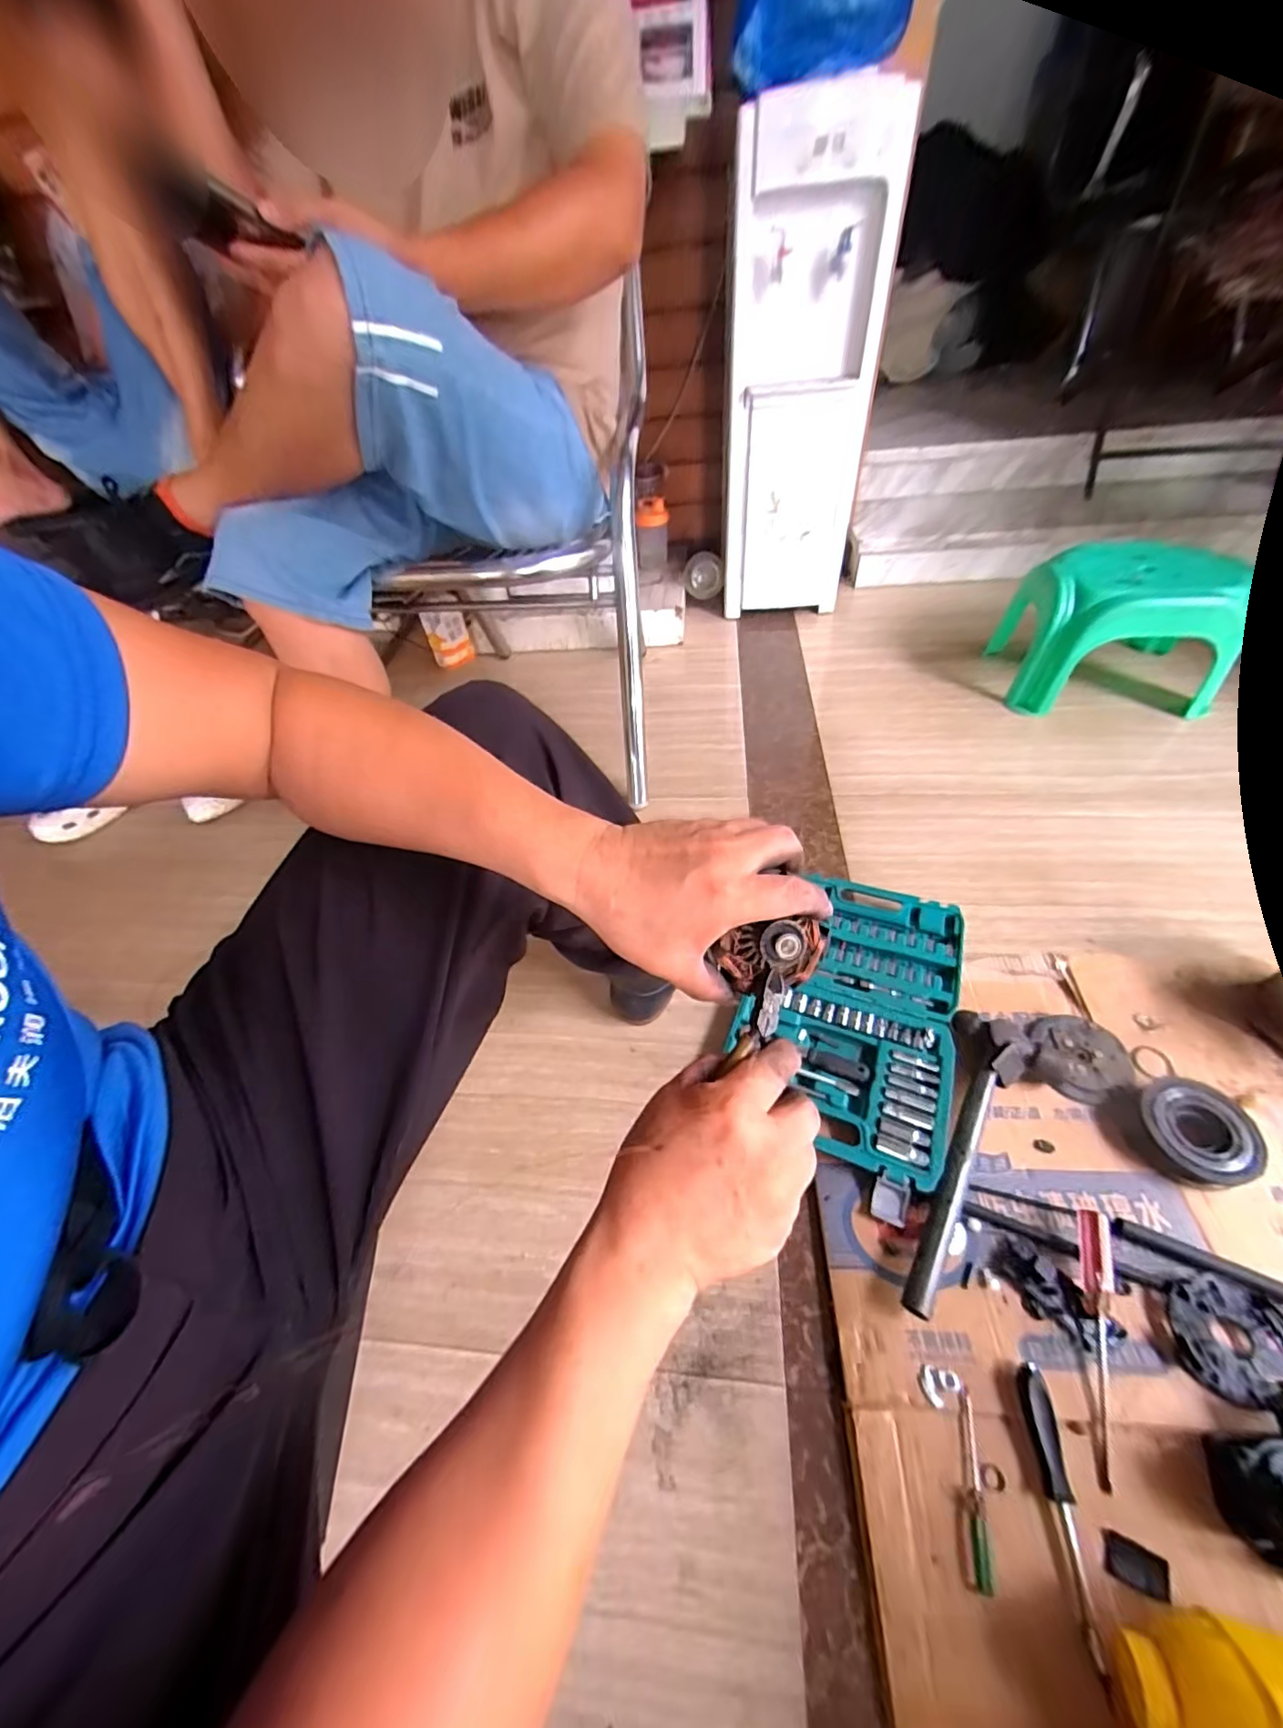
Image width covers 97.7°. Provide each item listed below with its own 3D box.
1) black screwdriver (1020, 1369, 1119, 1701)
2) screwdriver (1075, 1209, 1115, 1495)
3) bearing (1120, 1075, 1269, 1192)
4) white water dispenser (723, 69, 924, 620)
[{"bbox_3d":[0.327,0.498,0.432,0.018,0.025,0.166,1,49,8],"label":"black screwdriver"},{"bbox_3d":[0.407,0.418,0.497,0.021,0.021,0.197,13,57,16],"label":"screwdriver"},{"bbox_3d":[0.581,0.283,0.593,0.107,0.037,0.104,-3,49,4],"label":"bearing"},{"bbox_3d":[0.374,-1.111,1.333,0.324,0.852,0.325,3,50,9],"label":"white water dispenser"}]

